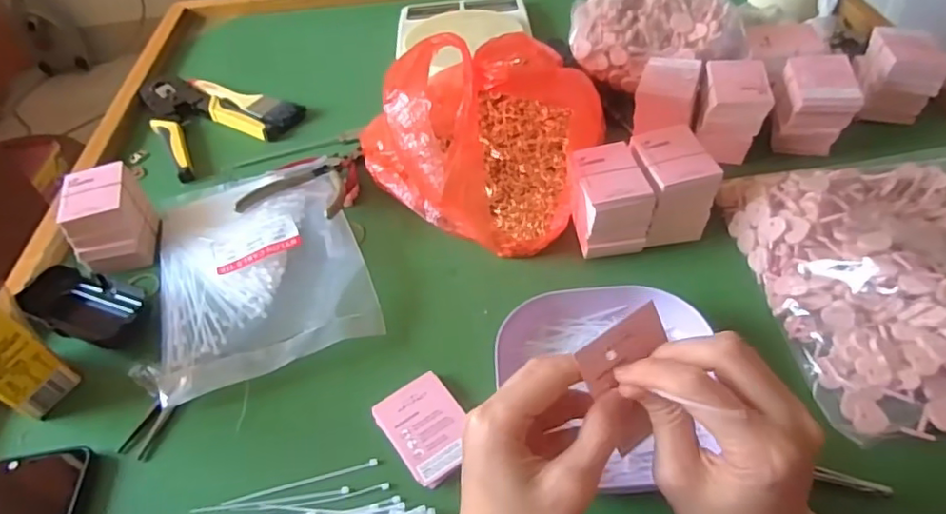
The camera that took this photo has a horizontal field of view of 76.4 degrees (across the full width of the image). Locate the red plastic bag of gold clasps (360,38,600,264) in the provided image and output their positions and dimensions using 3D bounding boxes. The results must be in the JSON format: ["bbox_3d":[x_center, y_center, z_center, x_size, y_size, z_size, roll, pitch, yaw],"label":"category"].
[{"bbox_3d":[-0.008,-0.122,0.499,0.179,0.149,0.191,-13,48,-5],"label":"red plastic bag of gold clasps"}]

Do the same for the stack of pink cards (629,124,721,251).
[{"bbox_3d":[0.161,-0.060,0.495,0.054,0.063,0.075,-9,48,-2],"label":"stack of pink cards"}]

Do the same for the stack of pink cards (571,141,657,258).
[{"bbox_3d":[0.108,-0.044,0.487,0.054,0.064,0.064,-12,48,-4],"label":"stack of pink cards"}]

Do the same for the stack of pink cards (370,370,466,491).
[{"bbox_3d":[-0.029,0.114,0.401,0.051,0.007,0.070,-32,52,-20],"label":"stack of pink cards"}]

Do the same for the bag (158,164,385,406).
[{"bbox_3d":[-0.181,0.001,0.508,0.164,0.021,0.230,-18,49,-10],"label":"bag"}]

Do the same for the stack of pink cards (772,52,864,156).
[{"bbox_3d":[0.306,-0.138,0.541,0.054,0.064,0.066,5,49,11],"label":"stack of pink cards"}]

